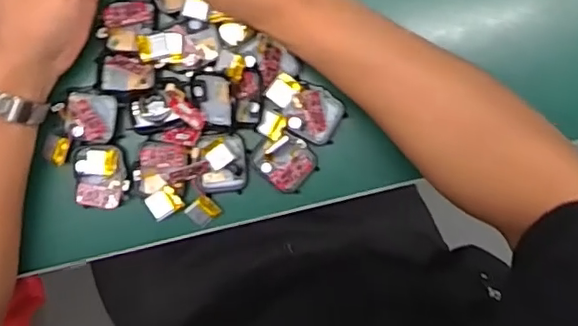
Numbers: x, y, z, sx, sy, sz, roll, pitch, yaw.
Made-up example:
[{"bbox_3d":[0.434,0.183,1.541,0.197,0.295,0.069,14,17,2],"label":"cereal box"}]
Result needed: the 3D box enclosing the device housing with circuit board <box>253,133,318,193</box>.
[{"bbox_3d":[-0.001,-0.001,0.433,0.039,0.019,0.040,-43,95,1],"label":"device housing with circuit board"}]

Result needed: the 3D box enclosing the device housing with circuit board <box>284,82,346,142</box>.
[{"bbox_3d":[0.019,-0.036,0.430,0.039,0.014,0.037,33,92,-4],"label":"device housing with circuit board"}]

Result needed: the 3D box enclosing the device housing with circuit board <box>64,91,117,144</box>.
[{"bbox_3d":[-0.144,-0.033,0.427,0.037,0.012,0.036,2,94,-2],"label":"device housing with circuit board"}]

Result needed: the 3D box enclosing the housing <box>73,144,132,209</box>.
[{"bbox_3d":[-0.137,0.010,0.431,0.038,0.008,0.046,-7,95,-2],"label":"housing"}]

